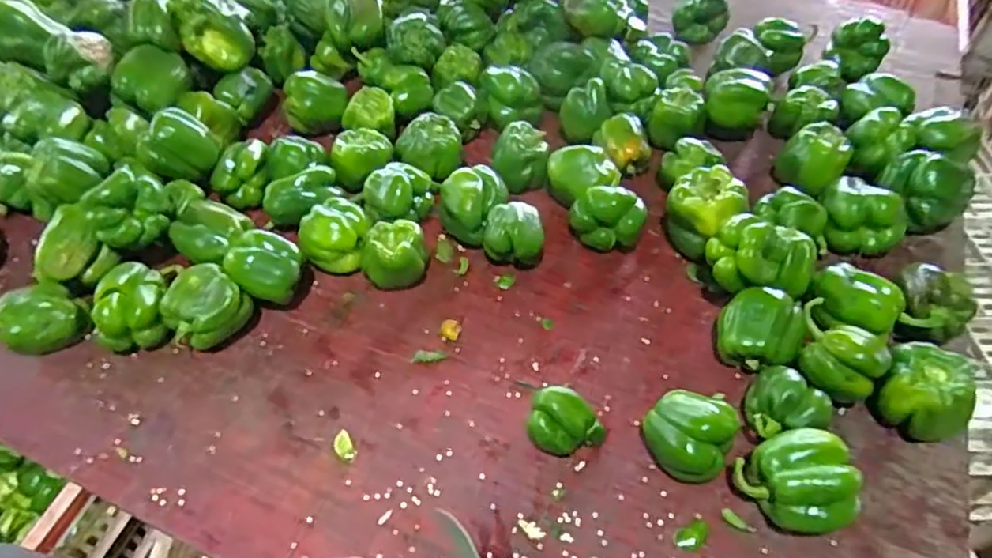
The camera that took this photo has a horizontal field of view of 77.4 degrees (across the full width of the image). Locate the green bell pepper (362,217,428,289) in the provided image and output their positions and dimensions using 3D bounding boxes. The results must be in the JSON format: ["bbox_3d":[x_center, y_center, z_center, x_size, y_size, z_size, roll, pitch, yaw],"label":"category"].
[{"bbox_3d":[-0.111,-0.021,0.688,0.068,0.060,0.062,1,51,-1],"label":"green bell pepper"}]

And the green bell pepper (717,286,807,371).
[{"bbox_3d":[0.264,0.055,0.626,0.079,0.072,0.079,27,55,20],"label":"green bell pepper"}]

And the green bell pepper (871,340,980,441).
[{"bbox_3d":[0.400,0.113,0.583,0.083,0.085,0.065,36,59,25],"label":"green bell pepper"}]

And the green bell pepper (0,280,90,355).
[{"bbox_3d":[-0.467,0.040,0.630,0.068,0.055,0.078,33,57,23],"label":"green bell pepper"}]

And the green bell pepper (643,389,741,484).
[{"bbox_3d":[0.175,0.138,0.561,0.072,0.071,0.075,1,51,-1],"label":"green bell pepper"}]

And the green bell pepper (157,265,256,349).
[{"bbox_3d":[-0.297,0.035,0.635,0.074,0.068,0.073,31,57,22],"label":"green bell pepper"}]

